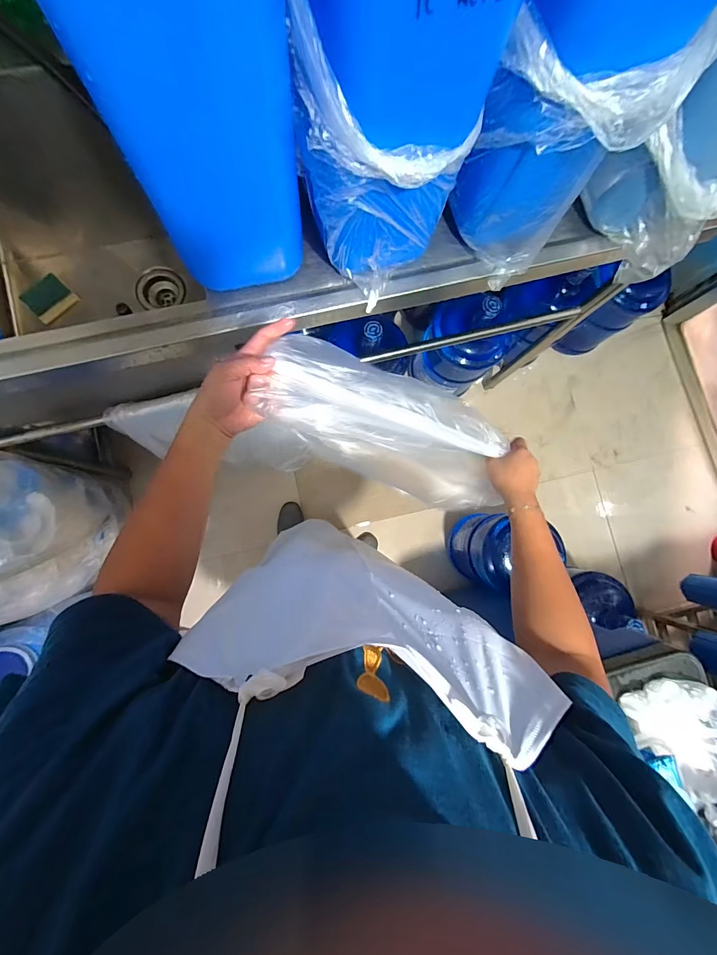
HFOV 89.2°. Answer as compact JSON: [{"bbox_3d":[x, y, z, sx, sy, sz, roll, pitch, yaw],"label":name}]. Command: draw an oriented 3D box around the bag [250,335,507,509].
[{"bbox_3d":[0.071,-0.057,0.493,0.389,0.043,0.138,20,81,-31],"label":"bag"}]

